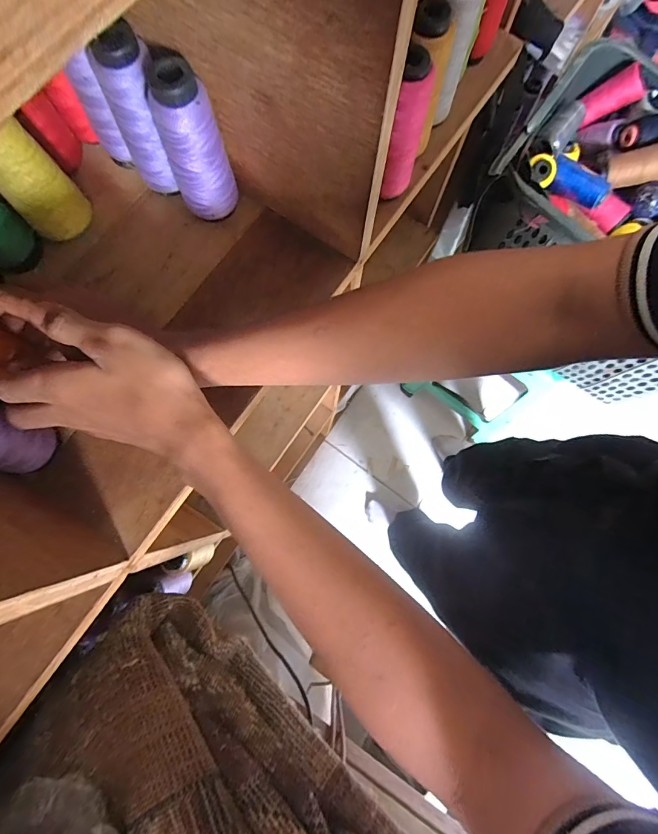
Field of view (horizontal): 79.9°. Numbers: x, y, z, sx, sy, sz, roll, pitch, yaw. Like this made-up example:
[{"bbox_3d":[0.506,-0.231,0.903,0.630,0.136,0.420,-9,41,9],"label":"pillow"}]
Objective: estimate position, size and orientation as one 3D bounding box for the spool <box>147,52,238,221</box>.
[{"bbox_3d":[-0.106,-0.212,0.320,0.047,0.122,0.034,-18,79,-6],"label":"spool"}]

